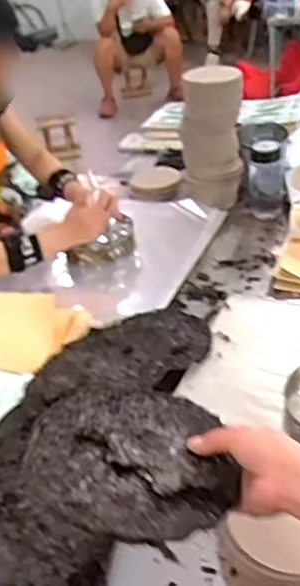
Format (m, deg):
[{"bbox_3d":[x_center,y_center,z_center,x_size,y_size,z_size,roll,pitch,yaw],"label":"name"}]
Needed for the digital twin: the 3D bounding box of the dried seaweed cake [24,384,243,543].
[{"bbox_3d":[-0.020,0.148,0.563,0.174,0.041,0.190,-5,35,4],"label":"dried seaweed cake"}]

